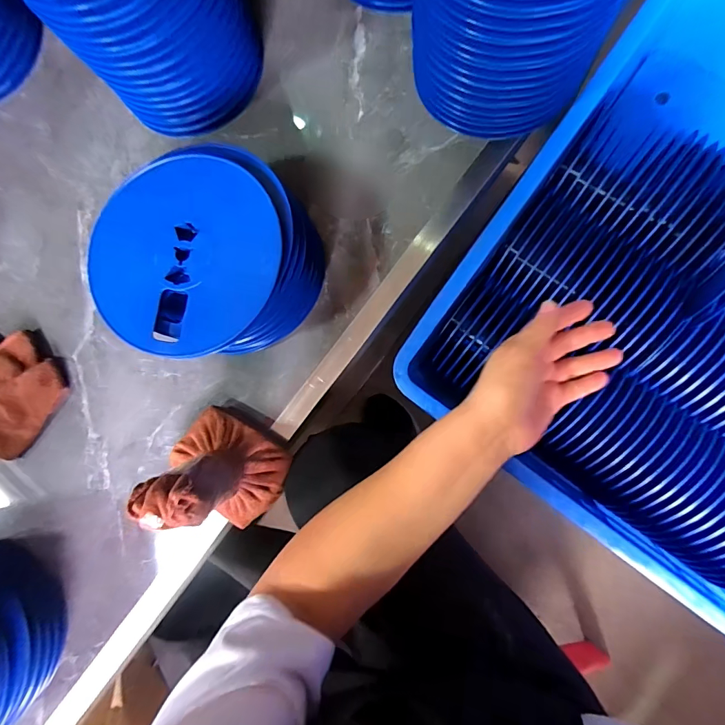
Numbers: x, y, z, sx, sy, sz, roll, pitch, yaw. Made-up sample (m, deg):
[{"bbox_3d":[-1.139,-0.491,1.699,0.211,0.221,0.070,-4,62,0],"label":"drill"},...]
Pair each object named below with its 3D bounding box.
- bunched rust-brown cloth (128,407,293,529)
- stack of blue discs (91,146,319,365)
[{"bbox_3d":[-0.135,0.102,0.379,0.108,0.120,0.089,37,91,9],"label":"bunched rust-brown cloth"},{"bbox_3d":[-0.139,-0.090,0.395,0.166,0.109,0.181,38,89,11],"label":"stack of blue discs"}]

